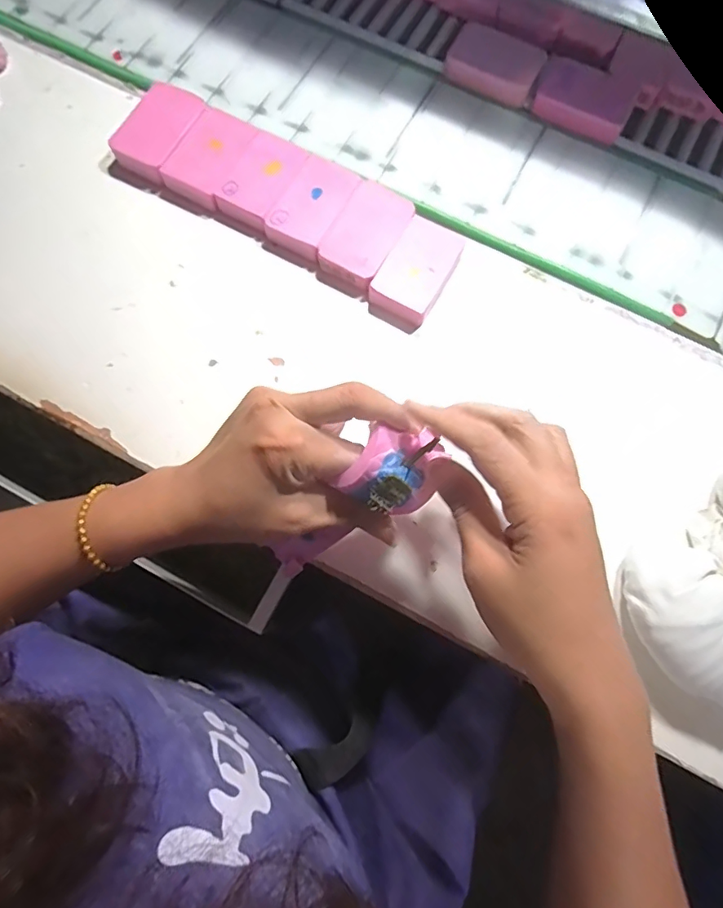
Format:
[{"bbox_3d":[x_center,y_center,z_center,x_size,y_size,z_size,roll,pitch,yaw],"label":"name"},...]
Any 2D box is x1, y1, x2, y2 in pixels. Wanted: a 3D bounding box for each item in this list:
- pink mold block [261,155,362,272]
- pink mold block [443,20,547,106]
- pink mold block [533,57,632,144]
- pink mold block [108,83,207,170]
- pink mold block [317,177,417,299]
[{"bbox_3d":[-0.036,-0.182,0.373,0.046,0.017,0.082,30,78,6],"label":"pink mold block"},{"bbox_3d":[0.106,-0.310,0.400,0.071,0.016,0.050,28,78,6],"label":"pink mold block"},{"bbox_3d":[0.173,-0.274,0.390,0.073,0.019,0.035,28,78,6],"label":"pink mold block"},{"bbox_3d":[-0.152,-0.245,0.383,0.047,0.022,0.066,28,78,6],"label":"pink mold block"},{"bbox_3d":[0.003,-0.154,0.358,0.044,0.017,0.074,31,79,7],"label":"pink mold block"}]

